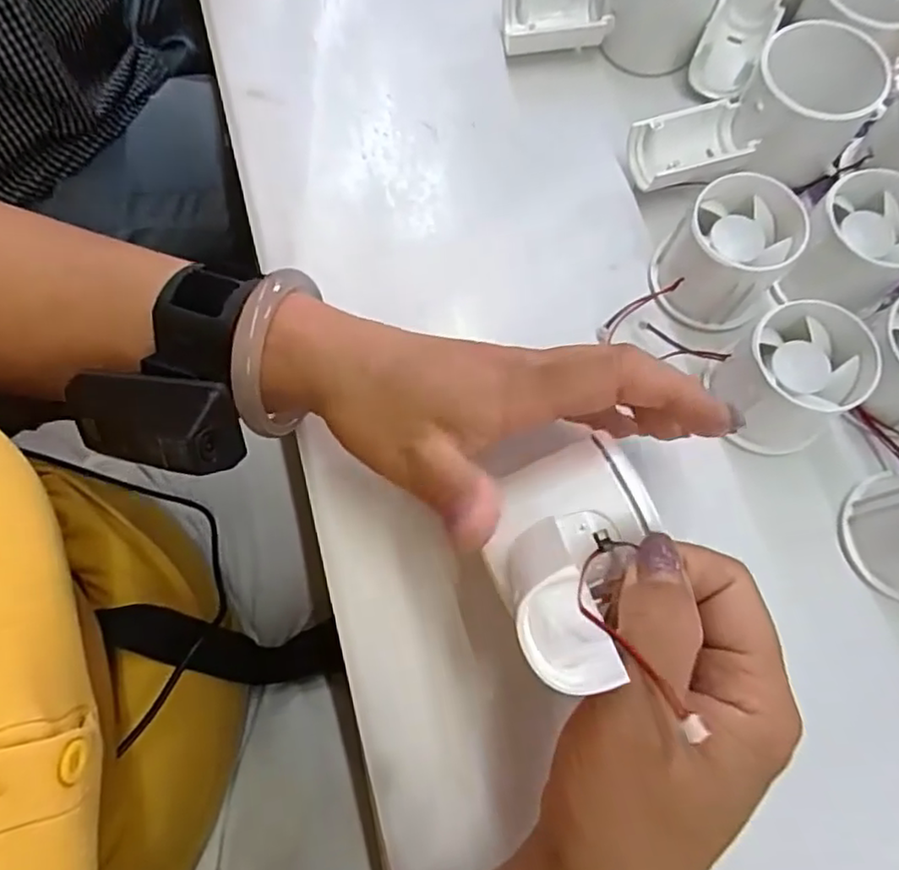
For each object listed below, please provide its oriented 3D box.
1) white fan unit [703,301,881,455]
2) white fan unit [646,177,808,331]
[{"bbox_3d":[0.149,-0.023,0.285,0.057,0.047,0.057,0,73,0],"label":"white fan unit"},{"bbox_3d":[0.132,-0.086,0.305,0.055,0.046,0.057,0,73,0],"label":"white fan unit"}]

